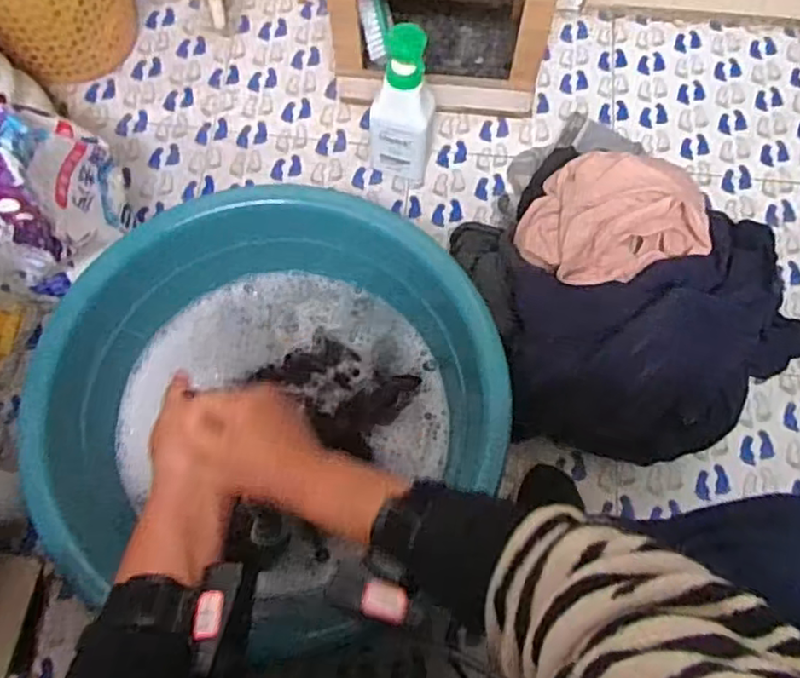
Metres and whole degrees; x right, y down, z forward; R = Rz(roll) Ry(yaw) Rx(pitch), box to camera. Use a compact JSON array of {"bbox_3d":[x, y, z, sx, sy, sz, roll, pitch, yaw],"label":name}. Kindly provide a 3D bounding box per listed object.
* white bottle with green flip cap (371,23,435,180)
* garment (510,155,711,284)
[{"bbox_3d":[0.001,-0.293,0.880,0.086,0.247,0.056,9,71,2],"label":"white bottle with green flip cap"},{"bbox_3d":[0.259,-0.158,0.831,0.234,0.073,0.191,-23,72,-9],"label":"garment"}]

